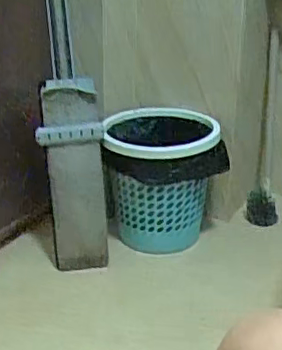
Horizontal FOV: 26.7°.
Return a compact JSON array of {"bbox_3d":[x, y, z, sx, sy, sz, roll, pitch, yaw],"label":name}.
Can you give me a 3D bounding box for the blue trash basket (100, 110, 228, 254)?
[{"bbox_3d":[0.056,0.023,1.392,0.262,0.311,0.245,2,22,2],"label":"blue trash basket"}]

